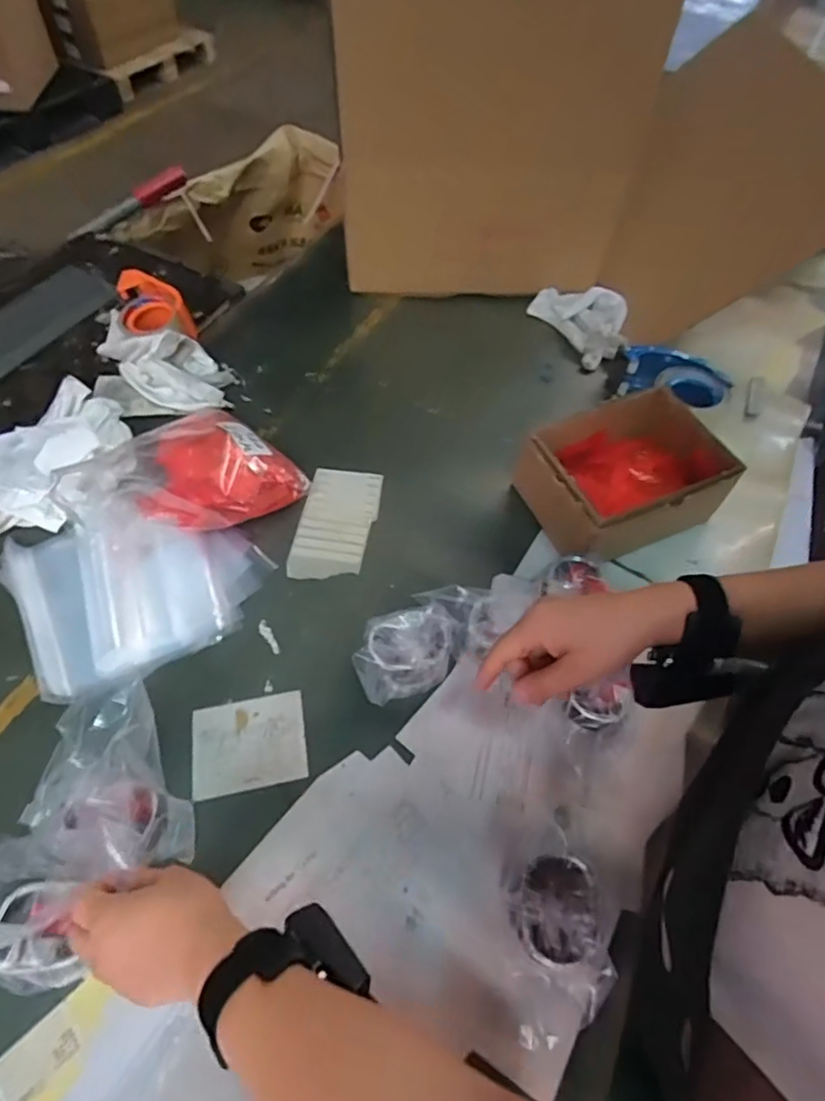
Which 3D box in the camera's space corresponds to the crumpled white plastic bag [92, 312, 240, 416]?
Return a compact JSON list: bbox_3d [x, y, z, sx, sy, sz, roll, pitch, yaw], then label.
[{"bbox_3d":[-0.351,-0.246,0.793,0.234,0.058,0.148,20,59,11],"label":"crumpled white plastic bag"}]

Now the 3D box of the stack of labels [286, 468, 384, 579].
[{"bbox_3d":[-0.090,-0.034,0.697,0.088,0.008,0.149,7,57,4],"label":"stack of labels"}]

